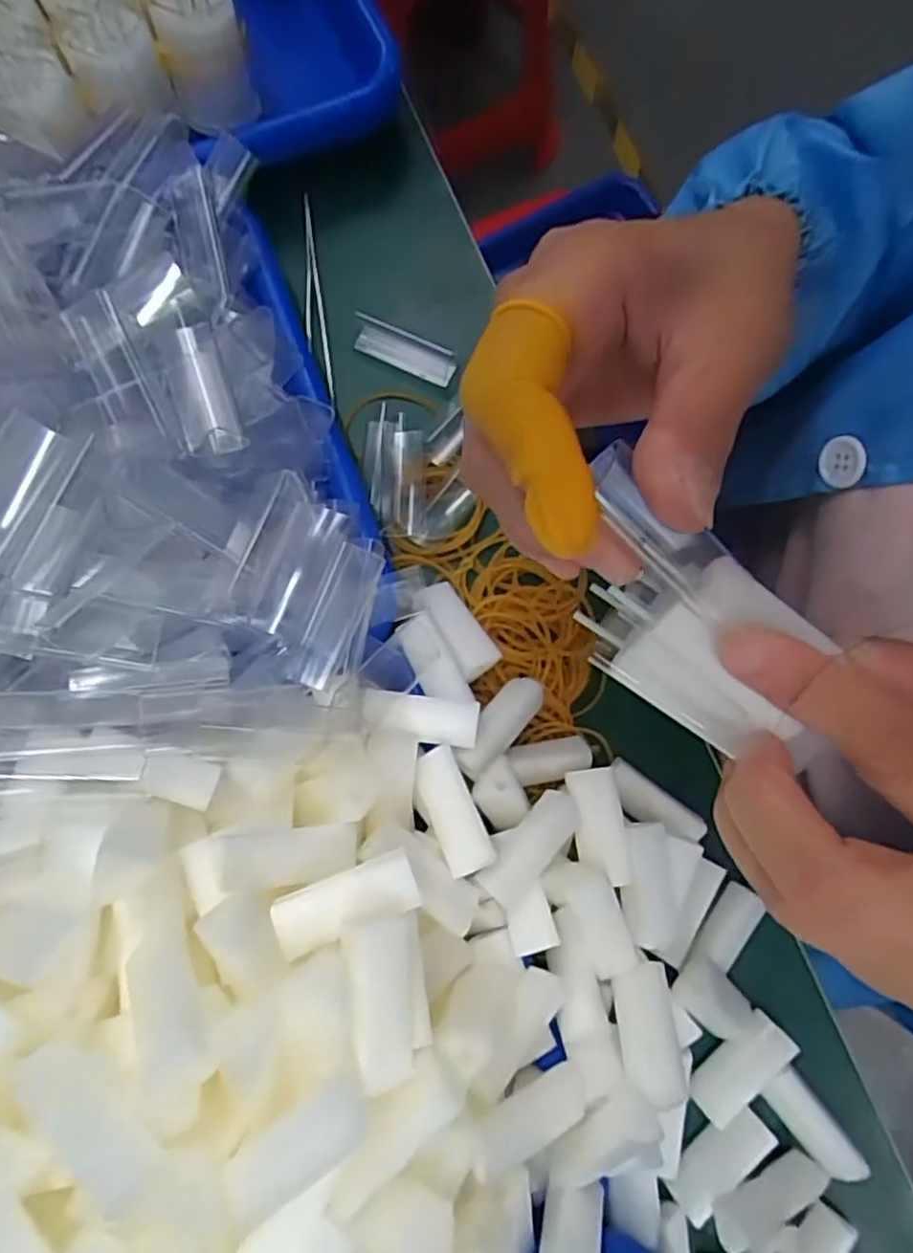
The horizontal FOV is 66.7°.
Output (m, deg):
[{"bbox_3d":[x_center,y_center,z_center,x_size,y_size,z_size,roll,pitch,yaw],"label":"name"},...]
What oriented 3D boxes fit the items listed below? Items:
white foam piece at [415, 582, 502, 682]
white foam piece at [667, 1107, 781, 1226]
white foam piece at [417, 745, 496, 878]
[{"bbox_3d":[0.000,0.000,0.307,0.018,0.013,0.046,-33,81,-5],"label":"white foam piece"},{"bbox_3d":[0.104,0.211,0.273,0.045,0.008,0.017,-39,81,-6],"label":"white foam piece"},{"bbox_3d":[-0.002,0.069,0.260,0.018,0.012,0.046,-24,63,-3],"label":"white foam piece"}]

